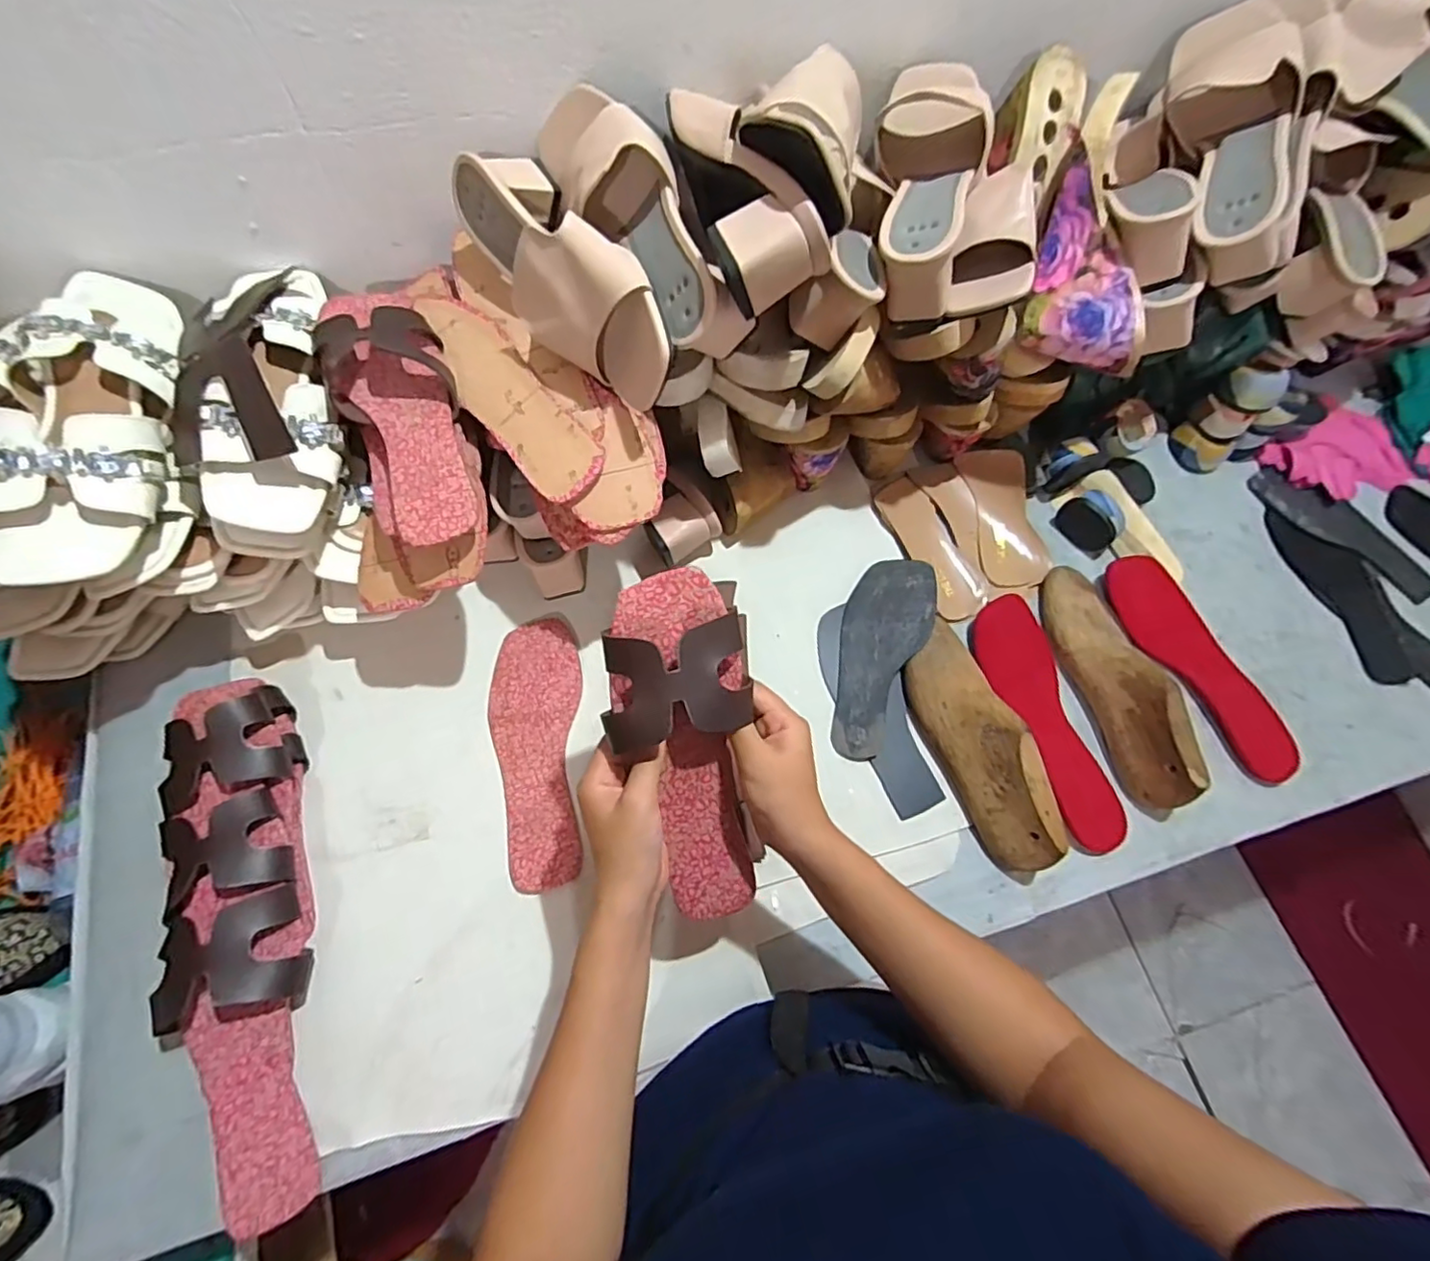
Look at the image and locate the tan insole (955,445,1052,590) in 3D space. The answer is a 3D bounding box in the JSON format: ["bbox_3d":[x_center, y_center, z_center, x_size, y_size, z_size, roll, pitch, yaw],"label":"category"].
[{"bbox_3d":[0.306,-0.121,0.645,0.072,0.040,0.152,-12,85,-7],"label":"tan insole"}]

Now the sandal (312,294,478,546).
[{"bbox_3d":[-0.242,-0.171,0.466,0.087,0.050,0.242,-21,72,-10],"label":"sandal"}]

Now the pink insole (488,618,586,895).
[{"bbox_3d":[-0.161,0.104,0.551,0.079,0.009,0.238,-6,70,-5],"label":"pink insole"}]

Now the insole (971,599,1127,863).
[{"bbox_3d":[0.312,0.082,0.576,0.073,0.012,0.239,-11,70,-7],"label":"insole"}]

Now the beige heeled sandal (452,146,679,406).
[{"bbox_3d":[-0.113,-0.259,0.448,0.074,0.087,0.237,-28,73,-13],"label":"beige heeled sandal"}]

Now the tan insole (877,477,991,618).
[{"bbox_3d":[0.228,-0.090,0.638,0.063,0.007,0.165,-20,71,-10],"label":"tan insole"}]

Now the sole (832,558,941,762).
[{"bbox_3d":[0.155,0.022,0.584,0.076,0.034,0.195,22,70,6],"label":"sole"}]

